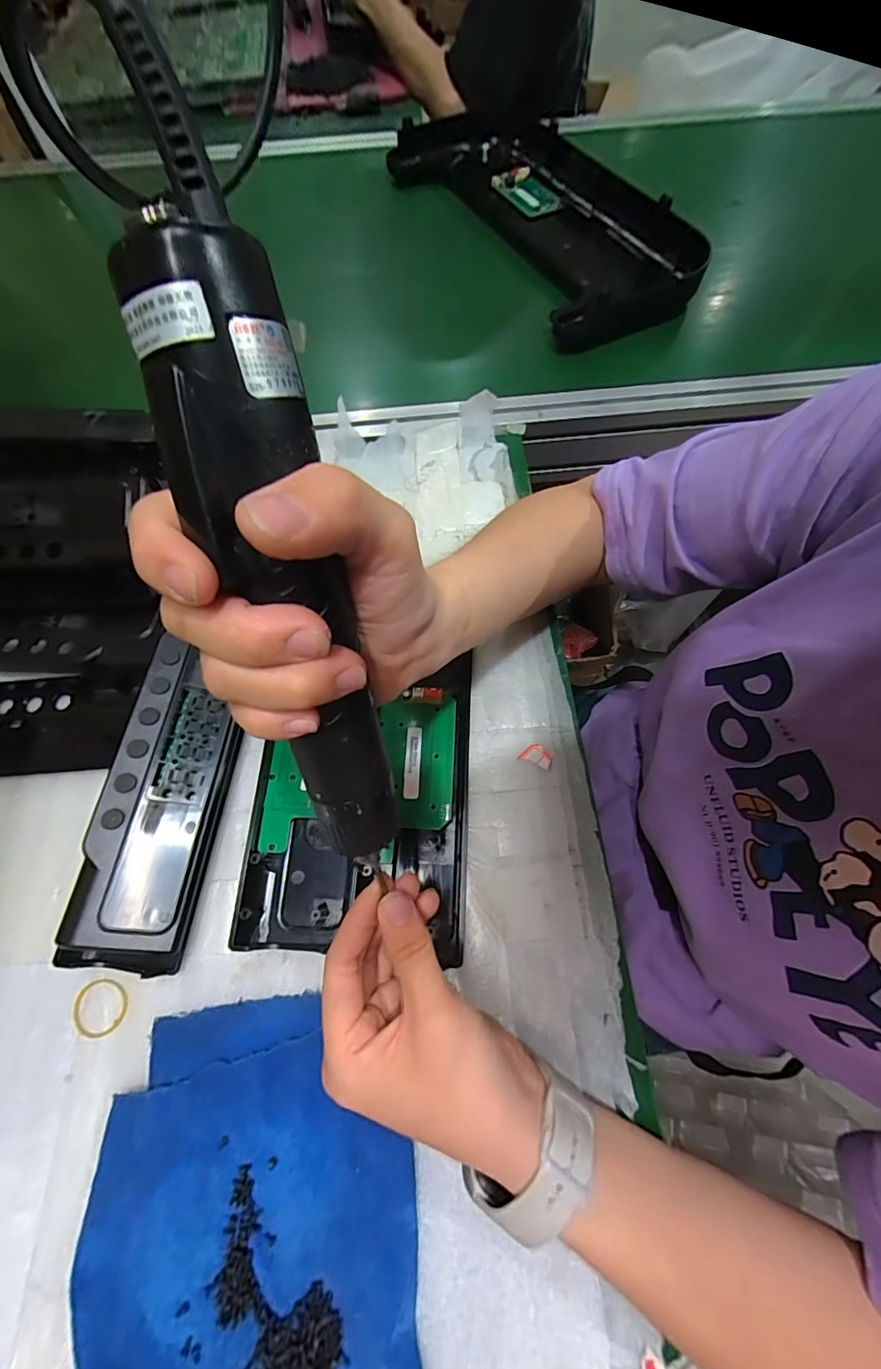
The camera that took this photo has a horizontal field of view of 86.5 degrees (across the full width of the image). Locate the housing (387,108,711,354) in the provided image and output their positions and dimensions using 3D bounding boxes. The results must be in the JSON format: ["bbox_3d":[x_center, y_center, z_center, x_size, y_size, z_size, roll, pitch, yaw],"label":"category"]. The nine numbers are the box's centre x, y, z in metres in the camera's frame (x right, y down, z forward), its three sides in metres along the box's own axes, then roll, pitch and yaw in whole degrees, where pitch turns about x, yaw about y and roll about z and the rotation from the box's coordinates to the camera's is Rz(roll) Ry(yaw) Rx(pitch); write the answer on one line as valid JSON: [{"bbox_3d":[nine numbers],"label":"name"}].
[{"bbox_3d":[0.128,-0.621,0.614,0.201,0.062,0.529,-25,68,-9],"label":"housing"}]

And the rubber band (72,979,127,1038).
[{"bbox_3d":[-0.200,0.189,0.274,0.031,0.004,0.029,-1,66,1],"label":"rubber band"}]

